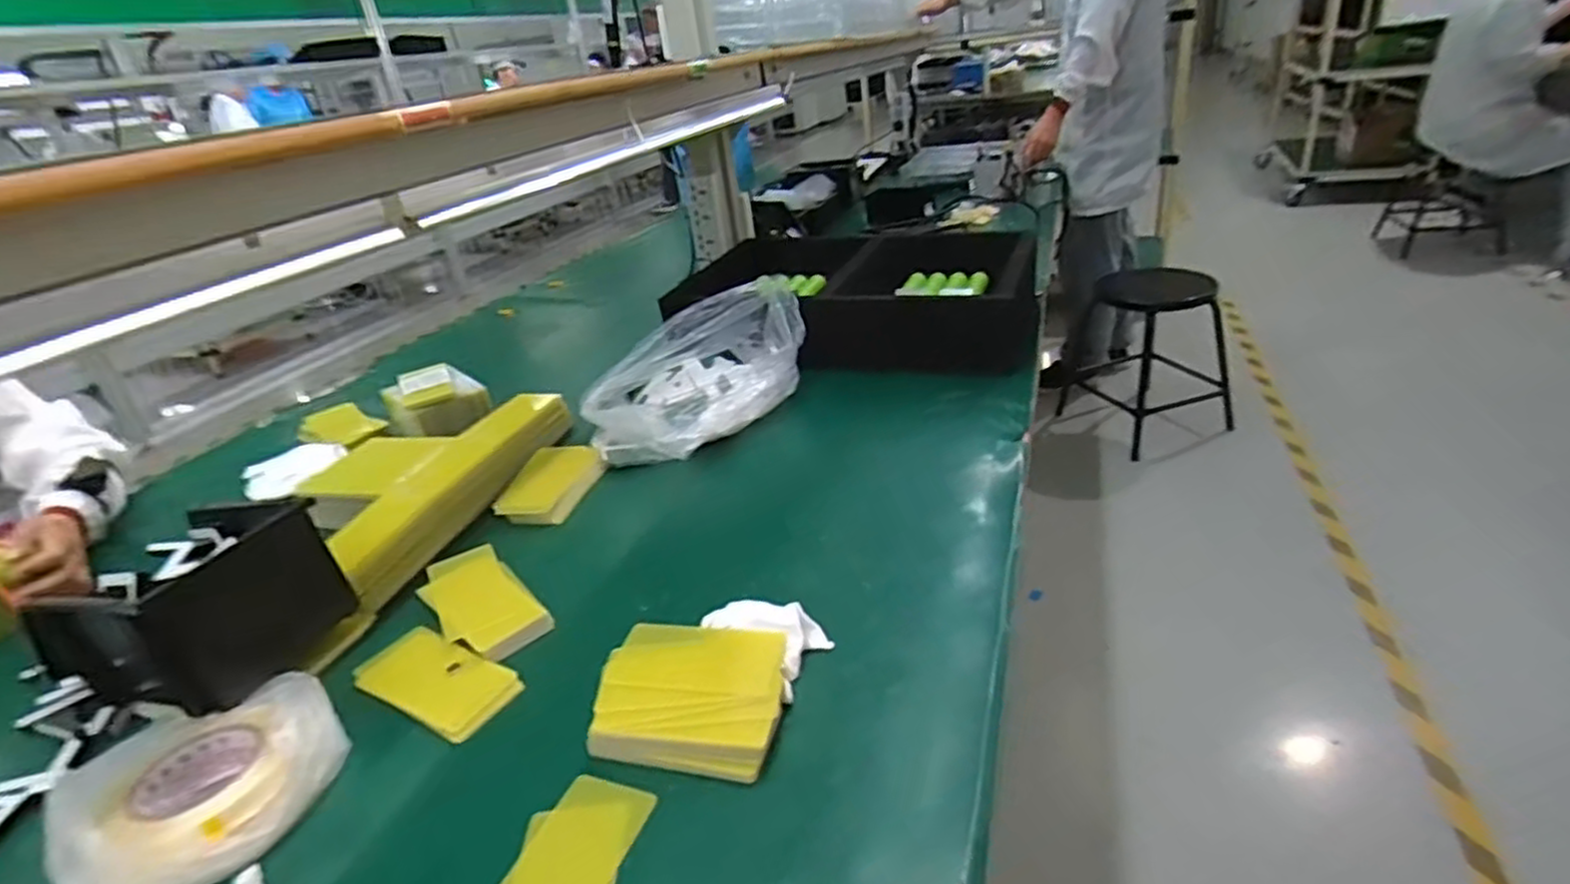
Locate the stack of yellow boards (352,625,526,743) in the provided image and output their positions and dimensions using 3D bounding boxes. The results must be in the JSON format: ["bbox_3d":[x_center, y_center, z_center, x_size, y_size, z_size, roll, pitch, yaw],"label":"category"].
[{"bbox_3d":[-0.313,0.211,0.672,0.155,0.011,0.072,9,33,30],"label":"stack of yellow boards"}]

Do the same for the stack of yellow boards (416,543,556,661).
[{"bbox_3d":[-0.300,0.157,0.747,0.084,0.020,0.166,-27,33,-31],"label":"stack of yellow boards"}]

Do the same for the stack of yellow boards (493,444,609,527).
[{"bbox_3d":[-0.288,0.053,0.936,0.096,0.028,0.139,2,31,15],"label":"stack of yellow boards"}]

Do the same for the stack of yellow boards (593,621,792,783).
[{"bbox_3d":[-0.073,0.201,0.606,0.150,0.034,0.123,2,30,19],"label":"stack of yellow boards"}]

